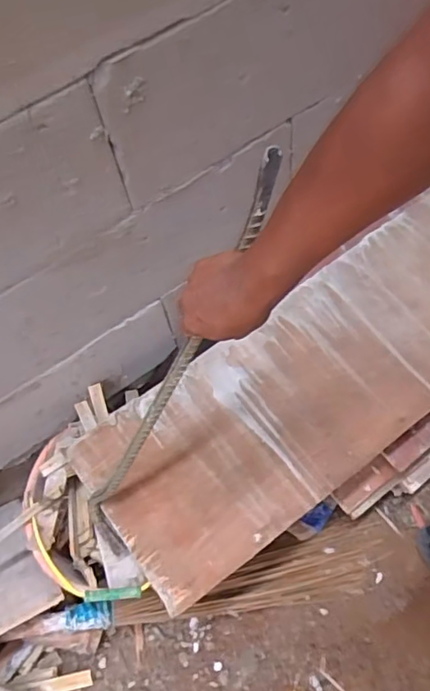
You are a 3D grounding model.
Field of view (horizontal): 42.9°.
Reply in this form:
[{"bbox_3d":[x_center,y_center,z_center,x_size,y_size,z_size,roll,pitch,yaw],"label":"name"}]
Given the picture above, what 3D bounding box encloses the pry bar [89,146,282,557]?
[{"bbox_3d":[-0.059,0.066,0.677,0.030,0.648,0.077,-11,51,-41],"label":"pry bar"}]

